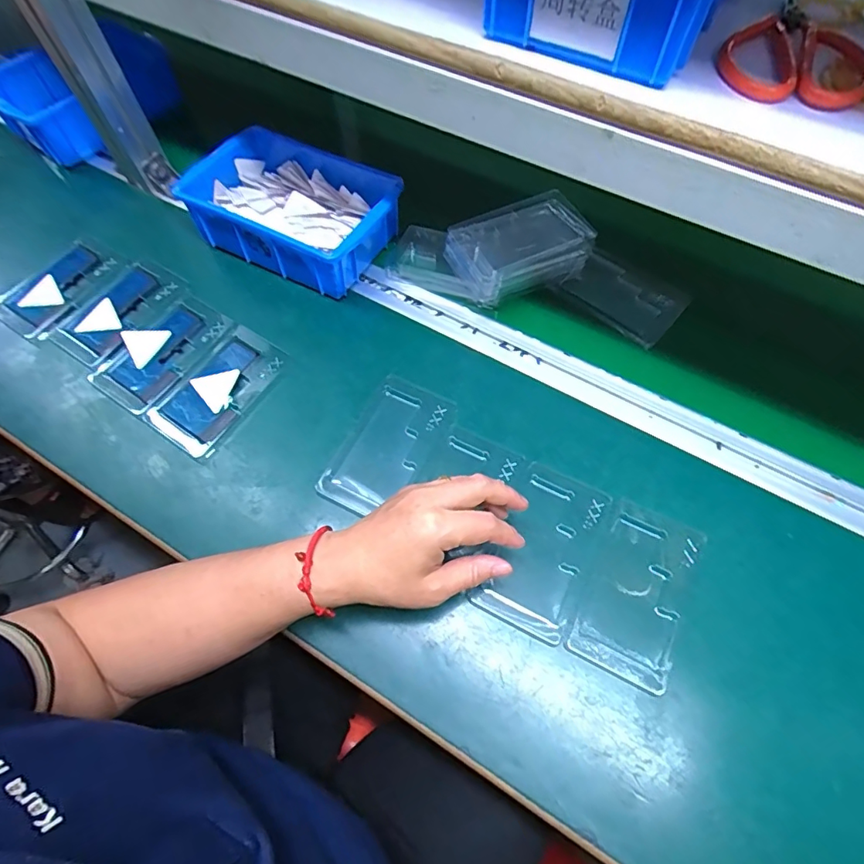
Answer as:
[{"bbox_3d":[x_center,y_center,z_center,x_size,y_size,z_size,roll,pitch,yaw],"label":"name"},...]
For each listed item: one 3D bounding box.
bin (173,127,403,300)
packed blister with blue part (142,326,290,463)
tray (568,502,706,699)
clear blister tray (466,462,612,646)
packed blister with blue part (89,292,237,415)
[{"bbox_3d":[-0.144,-0.240,0.529,0.206,0.060,0.145,26,66,13],"label":"bin"},{"bbox_3d":[-0.198,-0.040,0.462,0.076,0.012,0.124,32,68,16],"label":"packed blister with blue part"},{"bbox_3d":[0.159,0.121,0.383,0.069,0.006,0.129,24,66,12],"label":"tray"},{"bbox_3d":[0.088,0.092,0.398,0.069,0.011,0.128,24,66,12],"label":"clear blister tray"},{"bbox_3d":[-0.260,-0.080,0.480,0.075,0.011,0.125,32,68,16],"label":"packed blister with blue part"}]

